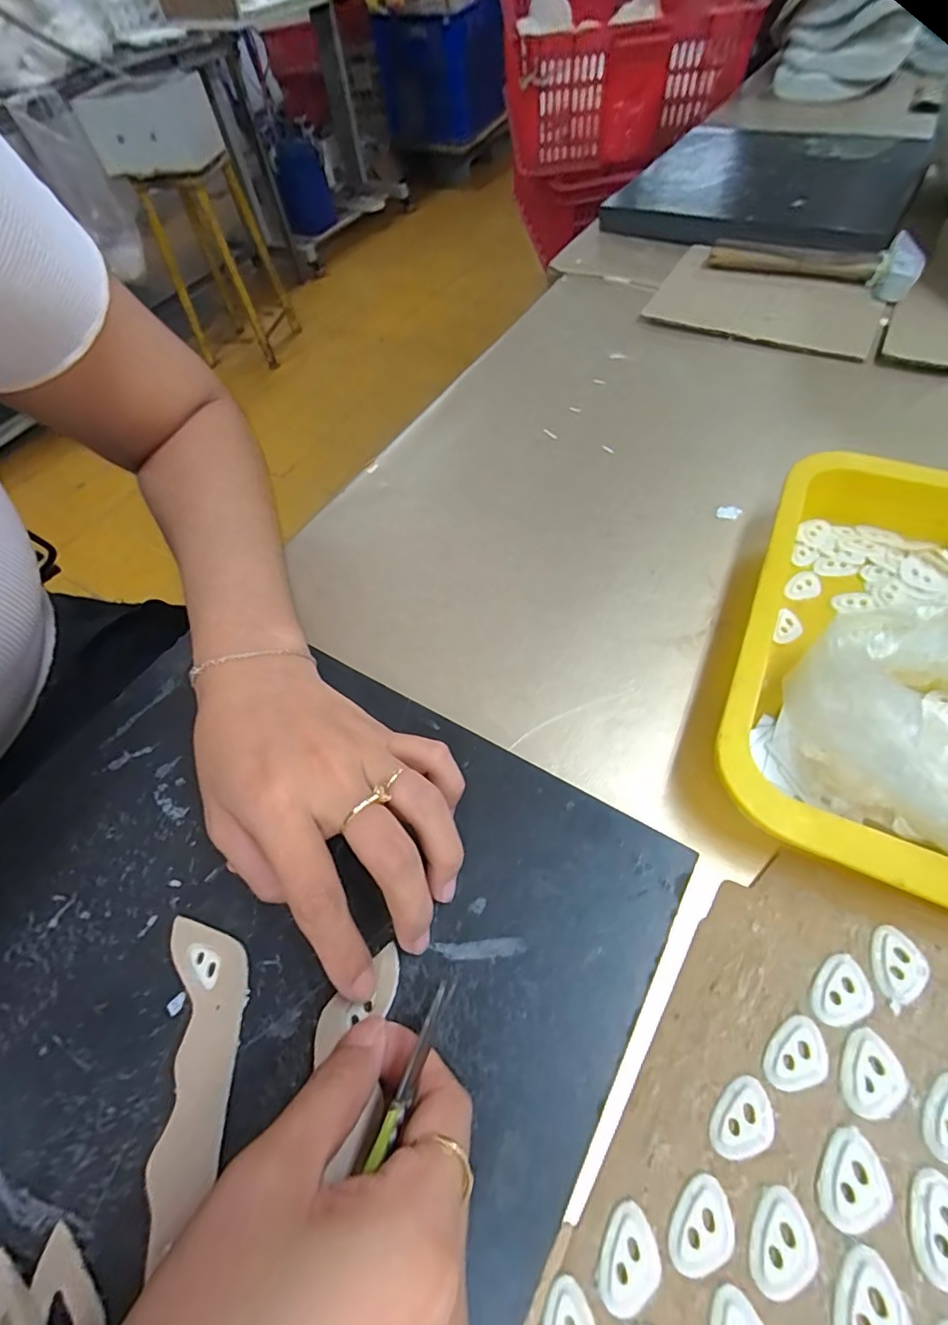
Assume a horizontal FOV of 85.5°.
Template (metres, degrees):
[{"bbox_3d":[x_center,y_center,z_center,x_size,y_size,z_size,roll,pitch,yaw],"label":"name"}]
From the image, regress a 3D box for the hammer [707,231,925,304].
[{"bbox_3d":[0.334,-0.396,0.513,0.188,0.035,0.060,24,63,20],"label":"hammer"}]

